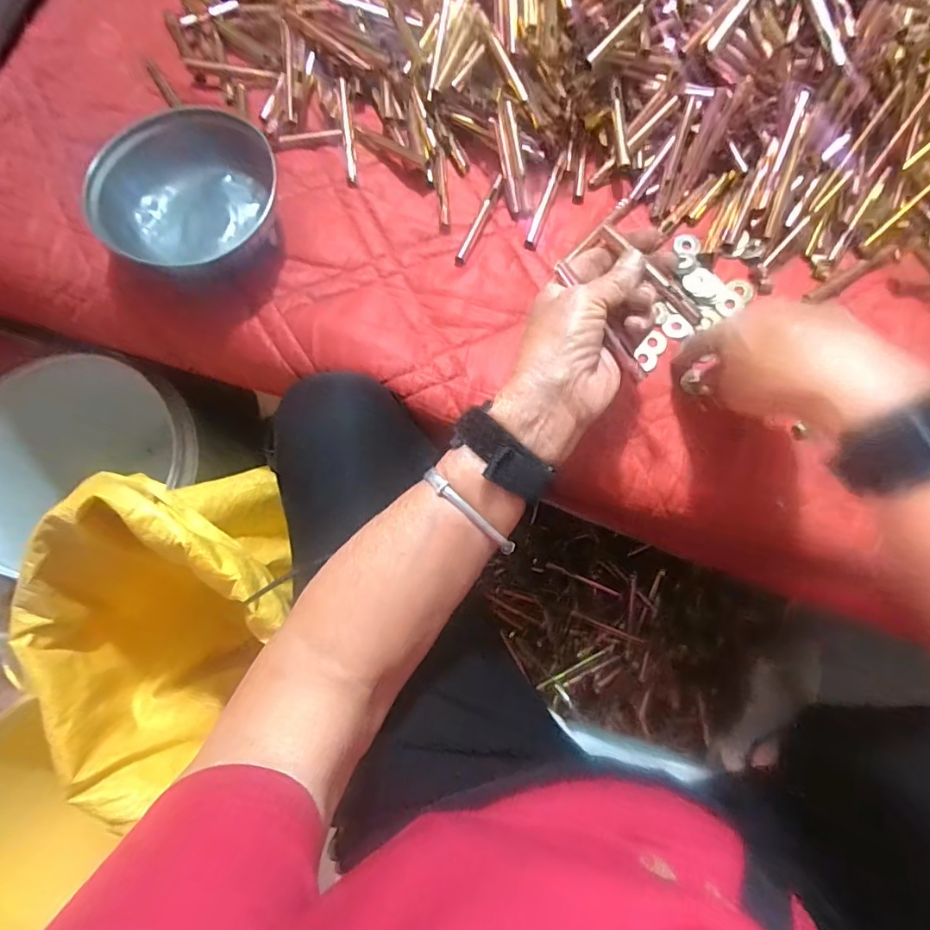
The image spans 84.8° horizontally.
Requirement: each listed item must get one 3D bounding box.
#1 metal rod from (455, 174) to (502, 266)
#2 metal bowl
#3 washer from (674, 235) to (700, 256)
[{"bbox_3d":[0.013,-0.208,0.433,0.008,0.006,0.089,23,79,7],"label":"metal rod"},{"bbox_3d":[-0.216,-0.206,0.413,0.132,0.064,0.135,0,77,1],"label":"metal bowl"},{"bbox_3d":[0.191,-0.189,0.437,0.020,0.005,0.023,-2,77,1],"label":"washer"}]

